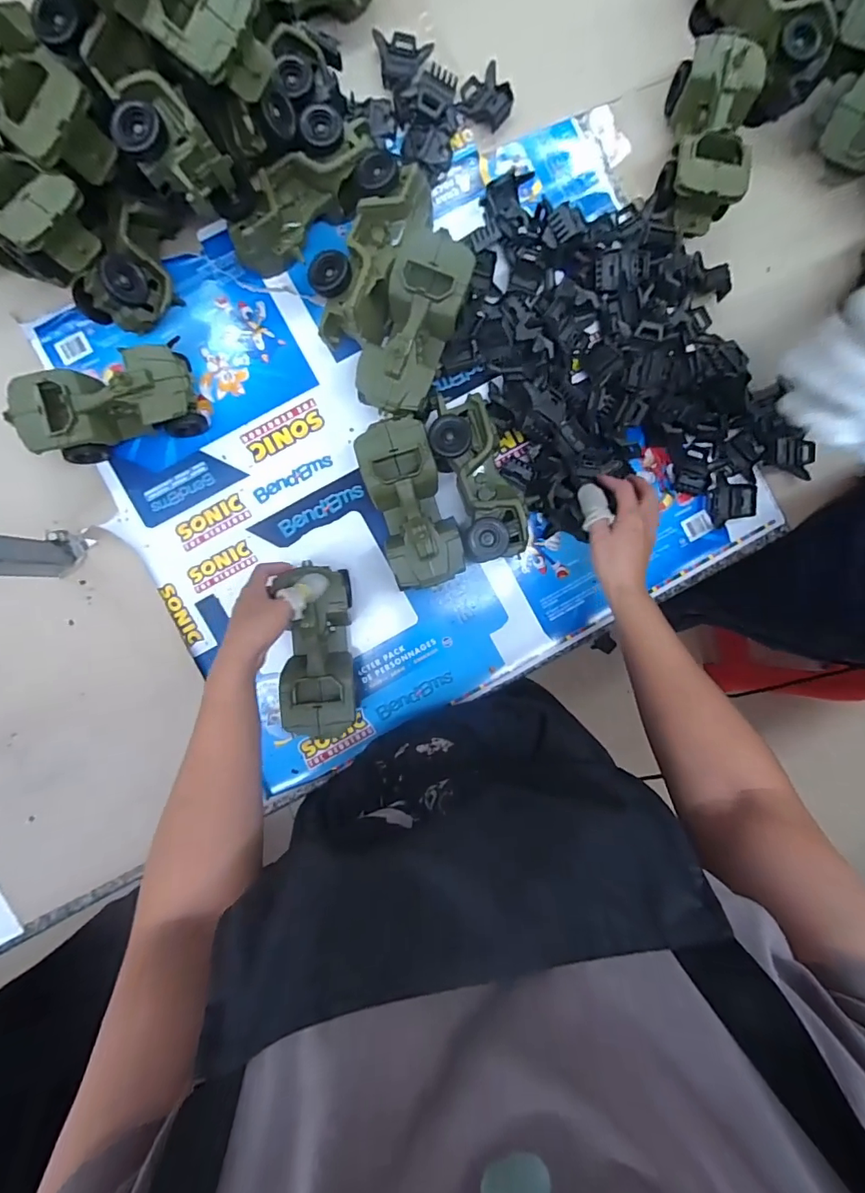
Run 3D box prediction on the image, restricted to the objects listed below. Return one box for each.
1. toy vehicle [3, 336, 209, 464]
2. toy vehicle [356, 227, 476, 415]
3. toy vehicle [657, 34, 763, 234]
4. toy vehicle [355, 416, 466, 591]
[{"bbox_3d":[-0.341,-0.207,0.531,0.178,0.087,0.088,-16,86,-1],"label":"toy vehicle"},{"bbox_3d":[-0.019,-0.281,0.526,0.079,0.080,0.170,21,86,1],"label":"toy vehicle"},{"bbox_3d":[0.301,-0.503,0.539,0.085,0.077,0.170,7,86,0],"label":"toy vehicle"},{"bbox_3d":[-0.023,-0.097,0.542,0.079,0.077,0.173,-17,86,-1],"label":"toy vehicle"}]

